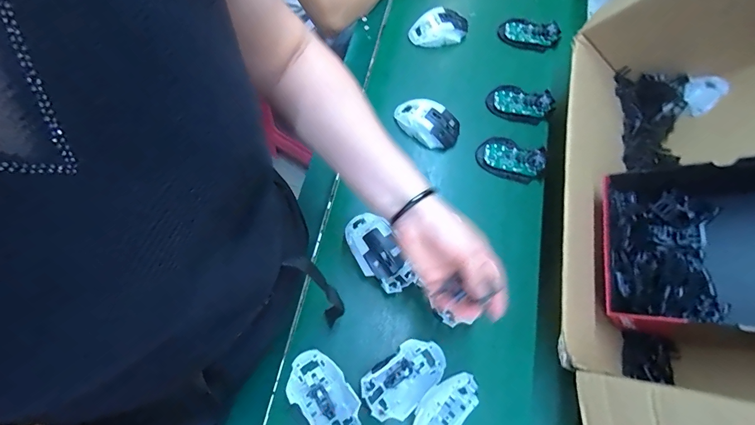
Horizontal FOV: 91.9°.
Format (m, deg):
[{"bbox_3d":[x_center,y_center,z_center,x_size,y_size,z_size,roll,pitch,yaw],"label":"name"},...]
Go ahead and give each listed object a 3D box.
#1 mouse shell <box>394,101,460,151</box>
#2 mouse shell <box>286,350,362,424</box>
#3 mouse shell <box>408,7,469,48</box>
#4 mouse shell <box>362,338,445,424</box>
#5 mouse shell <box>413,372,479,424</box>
[{"bbox_3d":[0.083,-0.152,0.623,0.116,0.038,0.068,23,69,9],"label":"mouse shell"},{"bbox_3d":[-0.067,0.233,0.464,0.064,0.044,0.113,-39,73,-15],"label":"mouse shell"},{"bbox_3d":[0.121,-0.362,0.707,0.115,0.041,0.060,-6,68,-3],"label":"mouse shell"},{"bbox_3d":[0.035,0.212,0.472,0.111,0.044,0.066,-38,72,-14],"label":"mouse shell"},{"bbox_3d":[0.078,0.243,0.436,0.060,0.053,0.110,39,72,14],"label":"mouse shell"}]

